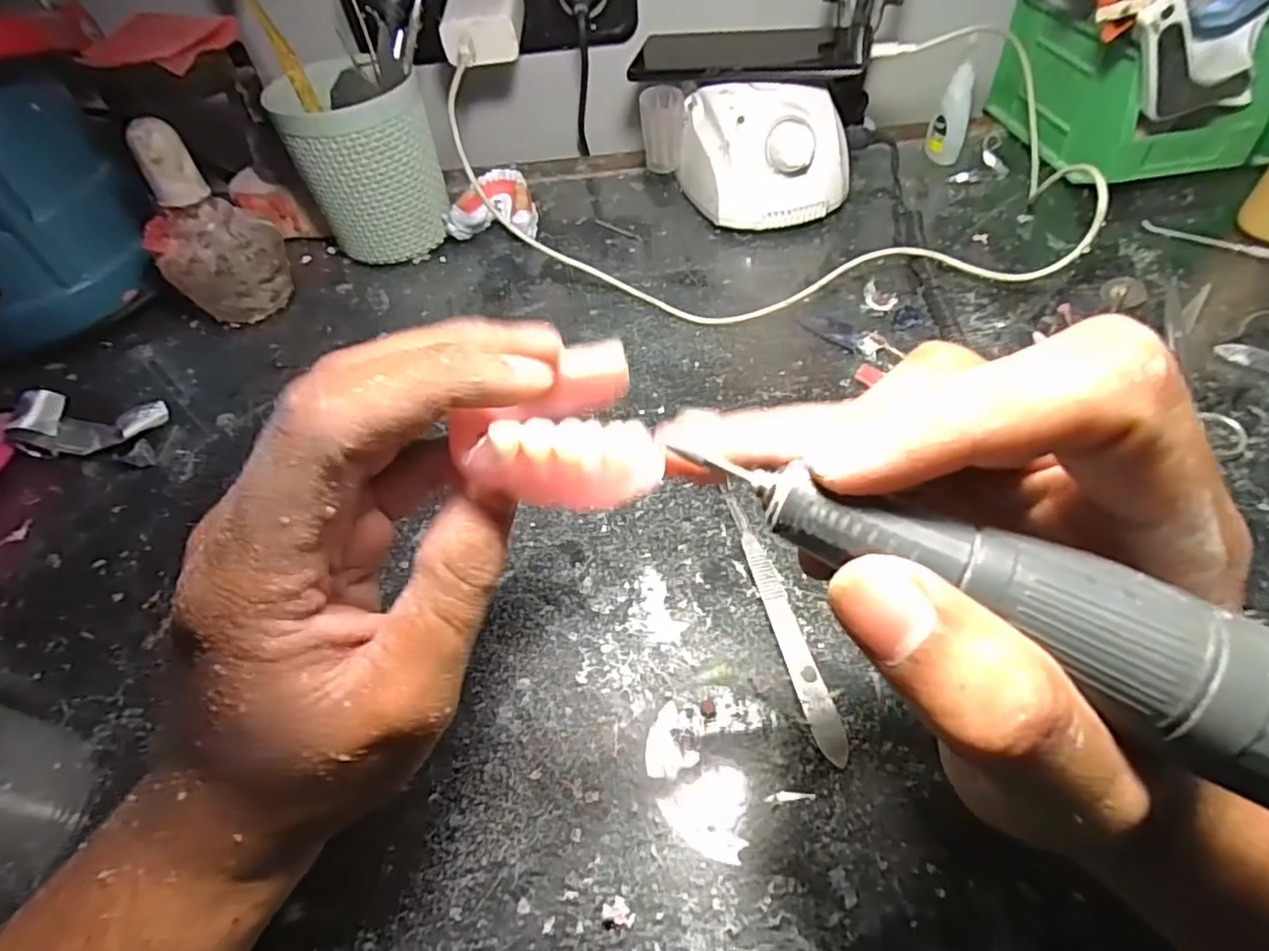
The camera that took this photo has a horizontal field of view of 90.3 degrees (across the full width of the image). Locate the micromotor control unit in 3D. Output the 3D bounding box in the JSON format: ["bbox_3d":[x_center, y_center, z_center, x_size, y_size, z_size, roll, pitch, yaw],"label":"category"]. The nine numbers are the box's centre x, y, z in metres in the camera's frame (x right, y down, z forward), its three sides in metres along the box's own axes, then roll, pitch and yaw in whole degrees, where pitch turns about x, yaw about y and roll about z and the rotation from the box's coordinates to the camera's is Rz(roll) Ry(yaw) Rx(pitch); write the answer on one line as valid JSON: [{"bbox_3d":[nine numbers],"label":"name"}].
[{"bbox_3d":[0.089,-0.219,0.442,0.117,0.078,0.069,5,53,9],"label":"micromotor control unit"}]

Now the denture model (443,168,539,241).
[{"bbox_3d":[-0.101,-0.200,0.475,0.062,0.034,0.058,5,53,9],"label":"denture model"}]

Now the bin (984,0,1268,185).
[{"bbox_3d":[0.374,-0.290,0.466,0.131,0.085,0.169,-10,52,-2],"label":"bin"}]

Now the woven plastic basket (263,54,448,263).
[{"bbox_3d":[-0.181,-0.213,0.436,0.090,0.115,0.078,-19,53,-10],"label":"woven plastic basket"}]

